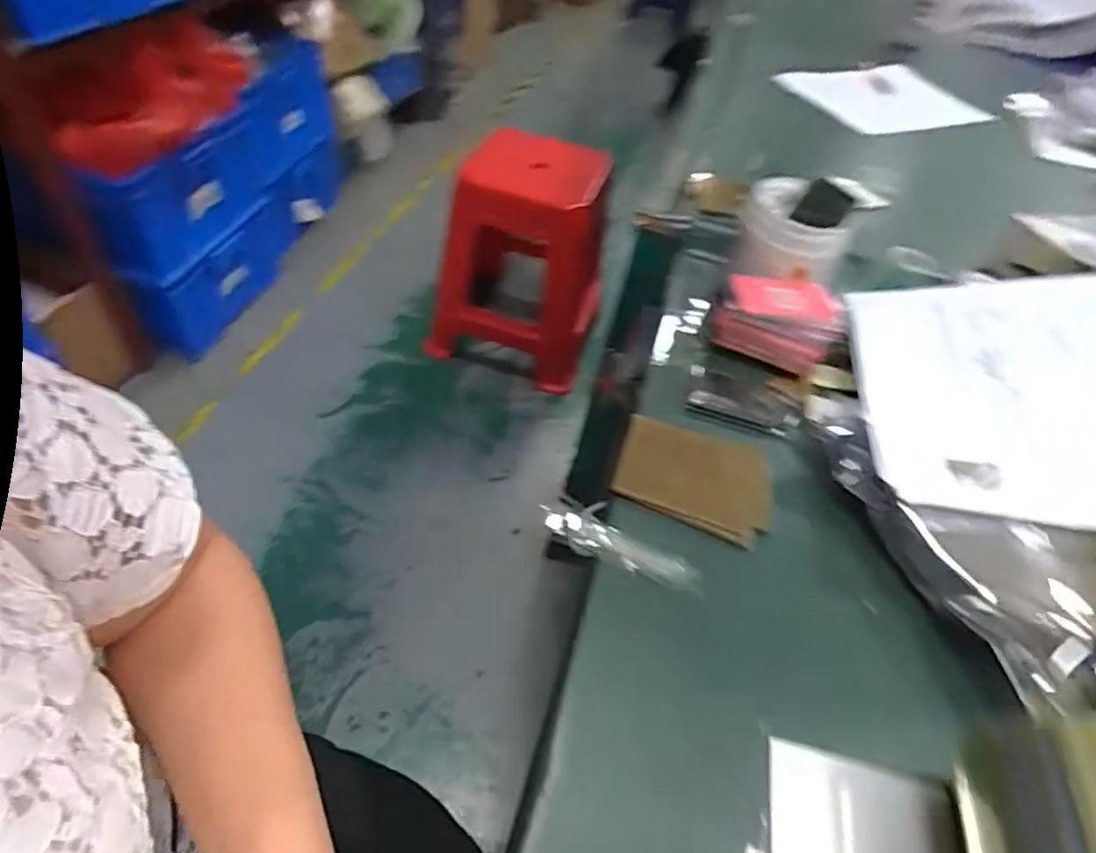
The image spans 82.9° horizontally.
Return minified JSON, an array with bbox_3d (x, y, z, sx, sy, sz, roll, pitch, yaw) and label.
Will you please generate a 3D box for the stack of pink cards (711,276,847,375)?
[{"bbox_3d":[0.208,-0.096,0.565,0.102,0.060,0.046,21,50,8],"label":"stack of pink cards"}]

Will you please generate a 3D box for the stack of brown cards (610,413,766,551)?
[{"bbox_3d":[0.113,0.037,0.480,0.116,0.010,0.095,16,50,8],"label":"stack of brown cards"}]

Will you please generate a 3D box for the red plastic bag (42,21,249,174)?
[{"bbox_3d":[-0.761,-0.634,1.196,0.382,0.177,0.115,-37,60,-12],"label":"red plastic bag"}]

